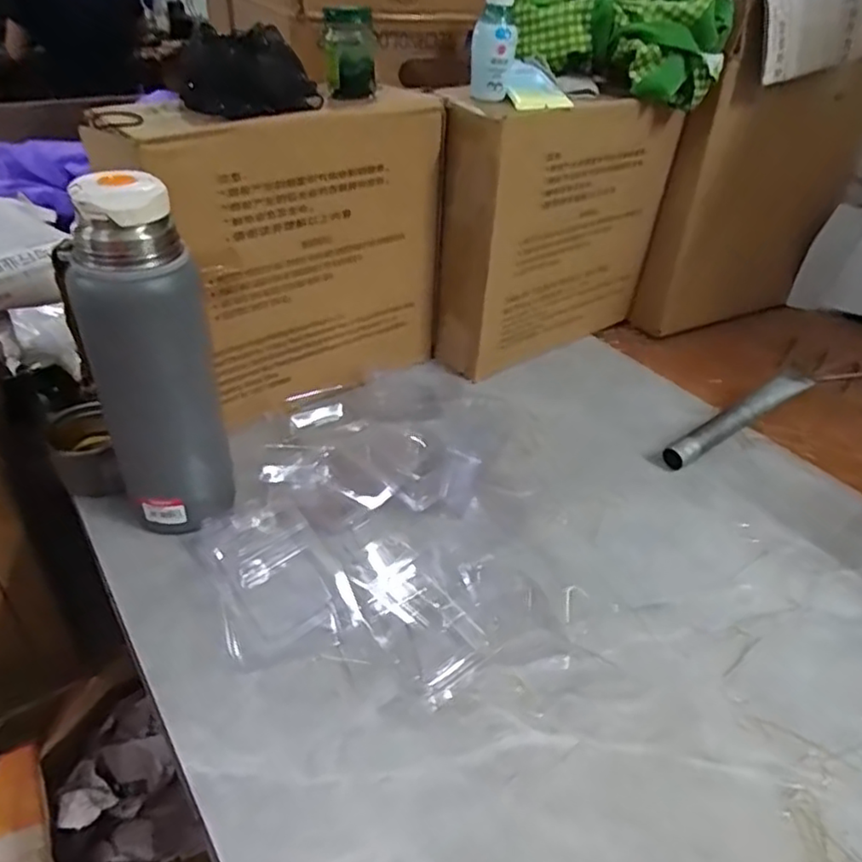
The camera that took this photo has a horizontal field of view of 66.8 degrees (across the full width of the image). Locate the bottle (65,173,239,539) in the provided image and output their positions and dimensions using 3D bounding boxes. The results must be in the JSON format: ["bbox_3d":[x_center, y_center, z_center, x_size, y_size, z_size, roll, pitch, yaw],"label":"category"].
[{"bbox_3d":[-0.197,-0.042,0.463,0.075,0.257,0.067,-20,44,-29],"label":"bottle"}]

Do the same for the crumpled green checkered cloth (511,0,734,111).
[{"bbox_3d":[0.190,-0.405,0.667,0.211,0.096,0.095,15,39,13],"label":"crumpled green checkered cloth"}]

